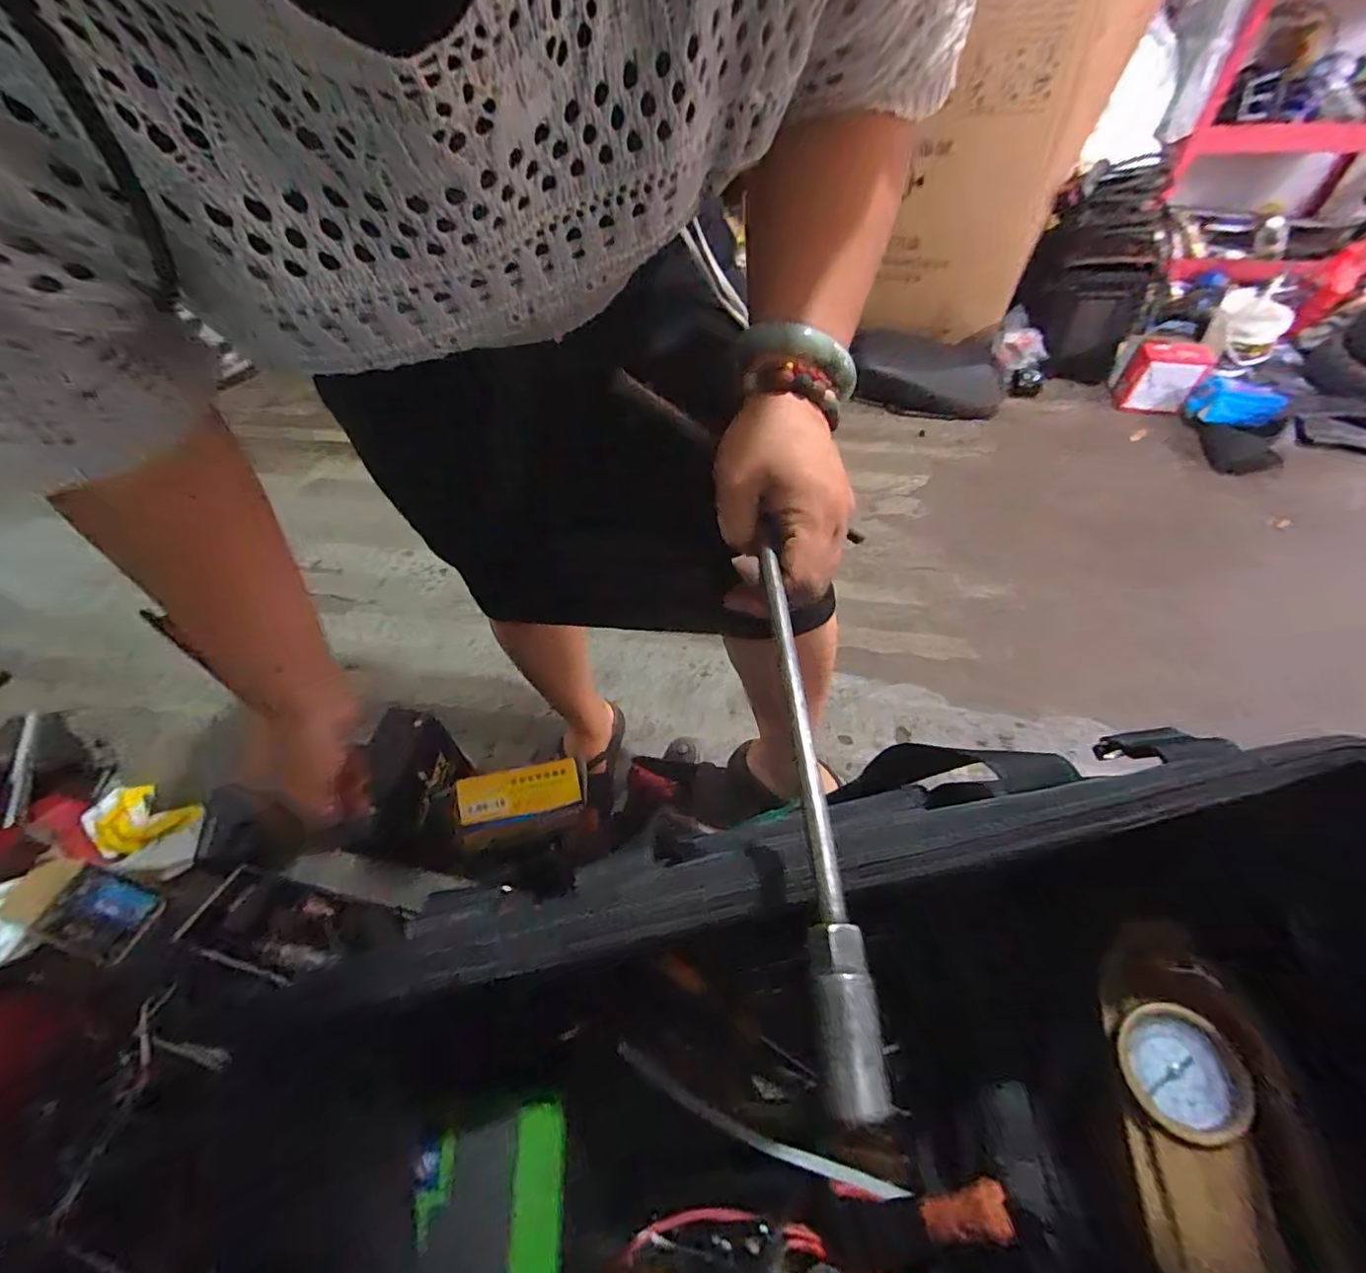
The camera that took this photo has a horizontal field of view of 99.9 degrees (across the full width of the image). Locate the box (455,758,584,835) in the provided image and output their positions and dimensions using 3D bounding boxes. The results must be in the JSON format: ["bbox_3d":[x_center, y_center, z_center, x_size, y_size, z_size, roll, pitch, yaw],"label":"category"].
[{"bbox_3d":[-0.209,0.202,0.738,0.149,0.032,0.064,-8,50,-26],"label":"box"}]

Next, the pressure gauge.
[{"bbox_3d":[0.244,0.214,0.284,0.049,0.019,0.055,5,52,7],"label":"pressure gauge"}]

